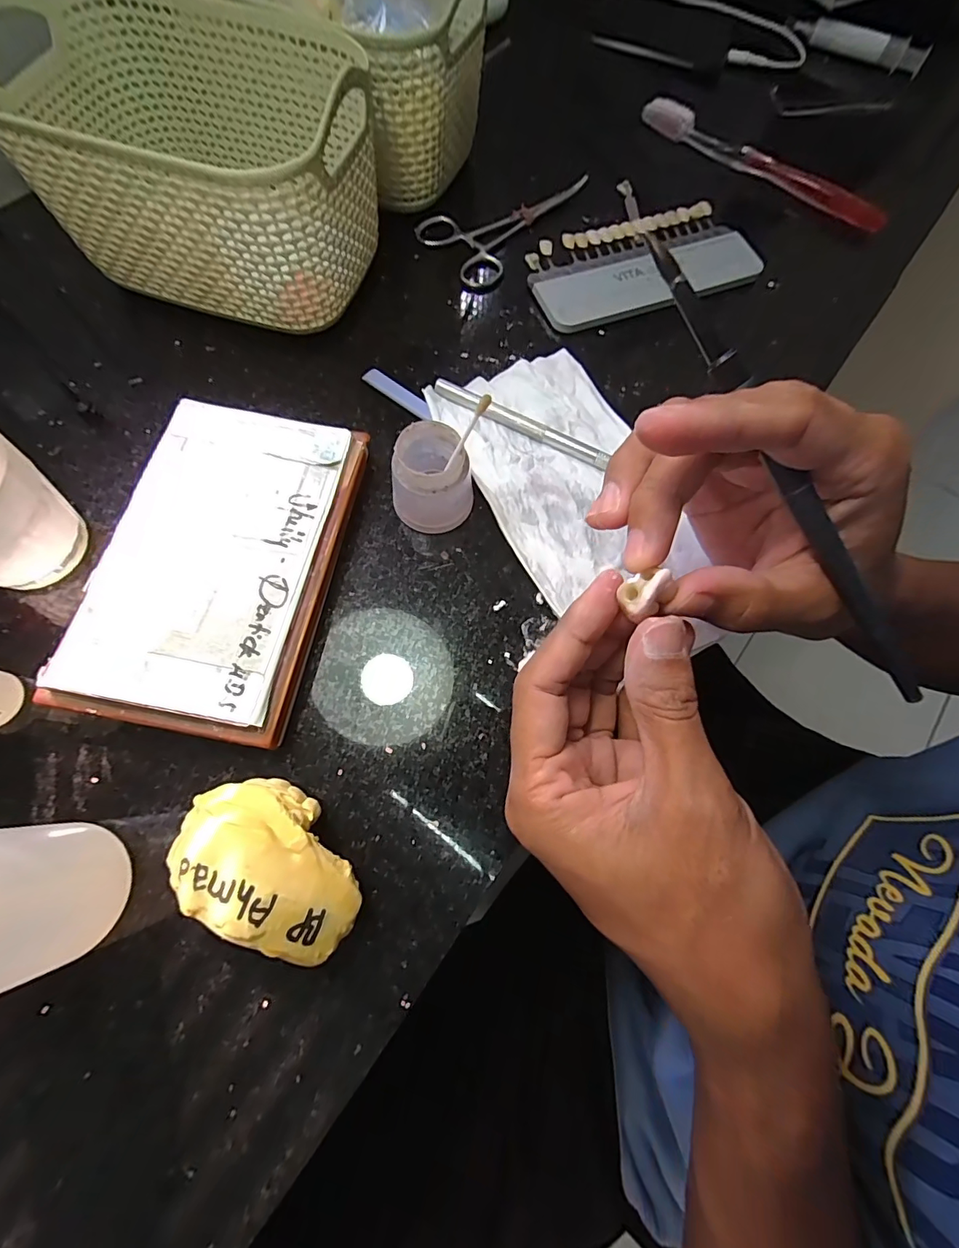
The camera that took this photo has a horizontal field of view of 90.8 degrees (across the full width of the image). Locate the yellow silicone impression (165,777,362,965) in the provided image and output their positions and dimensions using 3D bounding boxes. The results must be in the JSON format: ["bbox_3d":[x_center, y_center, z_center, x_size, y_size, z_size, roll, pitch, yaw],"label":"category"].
[{"bbox_3d":[-0.074,0.085,0.171,0.067,0.035,0.044,25,72,6],"label":"yellow silicone impression"}]

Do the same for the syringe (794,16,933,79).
[{"bbox_3d":[0.349,-0.534,0.433,0.118,0.019,0.022,24,72,6],"label":"syringe"}]

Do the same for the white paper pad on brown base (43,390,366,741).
[{"bbox_3d":[-0.114,-0.028,0.215,0.092,0.022,0.149,11,71,1],"label":"white paper pad on brown base"}]

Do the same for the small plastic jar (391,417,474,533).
[{"bbox_3d":[-0.022,-0.068,0.224,0.036,0.040,0.034,1,71,-2],"label":"small plastic jar"}]

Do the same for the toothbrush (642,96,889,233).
[{"bbox_3d":[0.199,-0.327,0.336,0.186,0.016,0.013,37,74,10],"label":"toothbrush"}]

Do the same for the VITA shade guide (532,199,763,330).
[{"bbox_3d":[0.103,-0.227,0.298,0.146,0.010,0.067,-20,73,-9],"label":"VITA shade guide"}]

